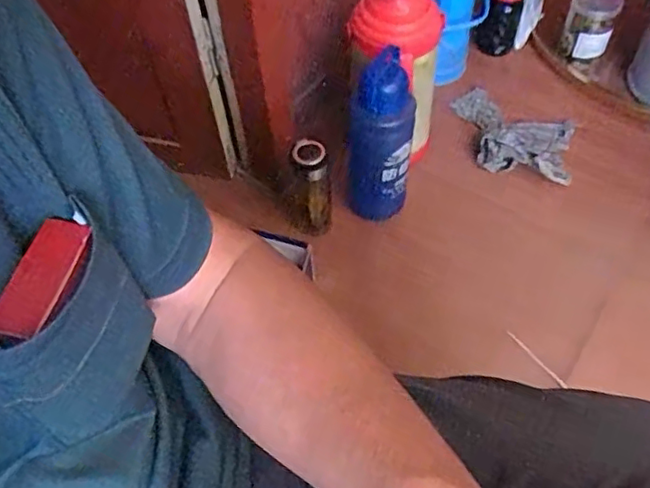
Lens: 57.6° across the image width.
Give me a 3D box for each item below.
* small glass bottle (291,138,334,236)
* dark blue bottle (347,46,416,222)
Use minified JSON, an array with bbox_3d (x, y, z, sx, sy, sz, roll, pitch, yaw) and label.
[{"bbox_3d":[-0.021,-0.091,1.029,0.060,0.207,0.073,-1,55,3],"label":"small glass bottle"},{"bbox_3d":[0.091,-0.156,0.990,0.104,0.329,0.078,3,56,6],"label":"dark blue bottle"}]

